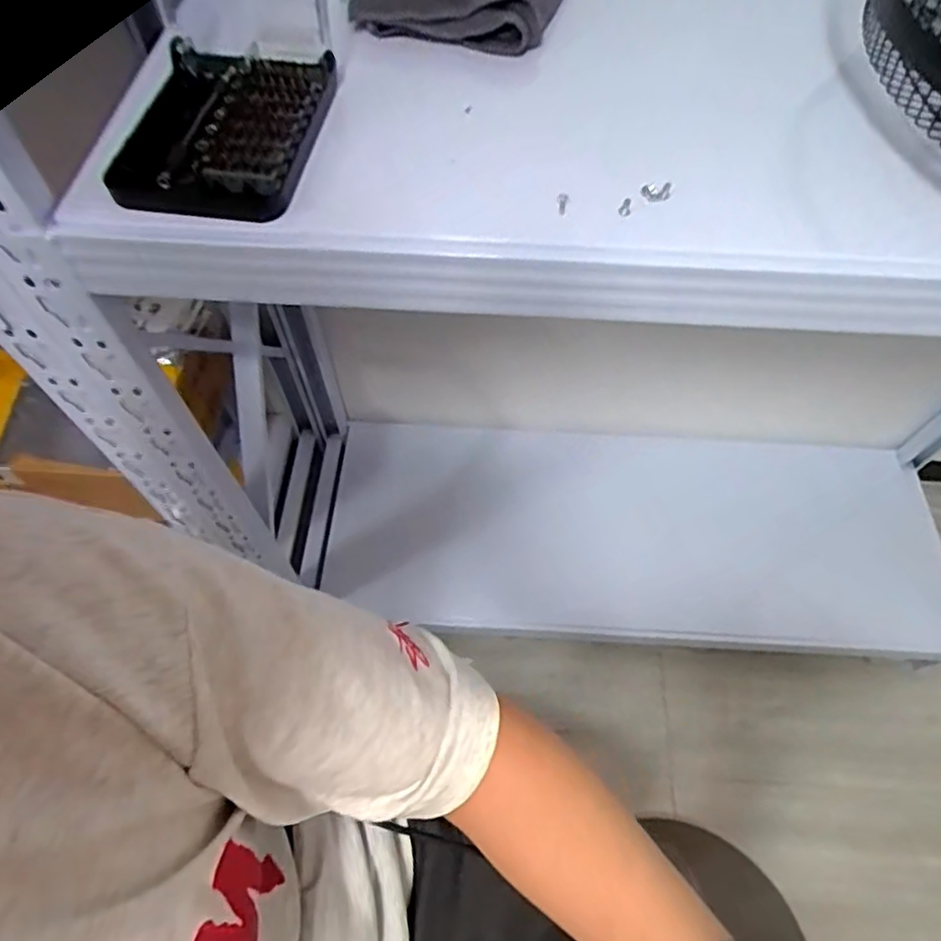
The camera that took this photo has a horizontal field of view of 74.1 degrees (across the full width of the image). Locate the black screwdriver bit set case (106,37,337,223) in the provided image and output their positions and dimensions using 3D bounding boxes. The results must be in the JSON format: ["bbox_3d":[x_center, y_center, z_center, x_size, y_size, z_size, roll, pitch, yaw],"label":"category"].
[{"bbox_3d":[-0.159,-0.228,0.406,0.113,0.033,0.153,3,60,1],"label":"black screwdriver bit set case"}]

